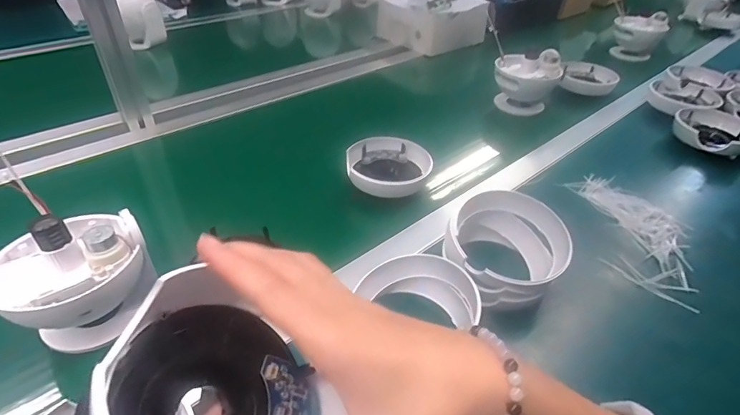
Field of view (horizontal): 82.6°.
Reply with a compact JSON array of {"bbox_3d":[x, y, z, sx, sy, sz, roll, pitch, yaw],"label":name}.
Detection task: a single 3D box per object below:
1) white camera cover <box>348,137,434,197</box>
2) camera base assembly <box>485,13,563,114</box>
[{"bbox_3d":[0.027,-0.057,0.592,0.114,0.041,0.105,0,39,-3],"label":"white camera cover"},{"bbox_3d":[0.281,-0.233,0.790,0.112,0.103,0.099,29,46,30],"label":"camera base assembly"}]

